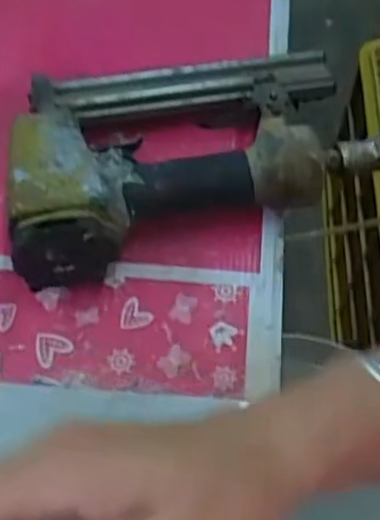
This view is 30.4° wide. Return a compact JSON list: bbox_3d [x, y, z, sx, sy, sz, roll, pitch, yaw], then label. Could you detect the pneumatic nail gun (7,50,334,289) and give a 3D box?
[{"bbox_3d":[-0.002,-0.069,0.449,0.212,0.062,0.168,-3,60,-3],"label":"pneumatic nail gun"}]

